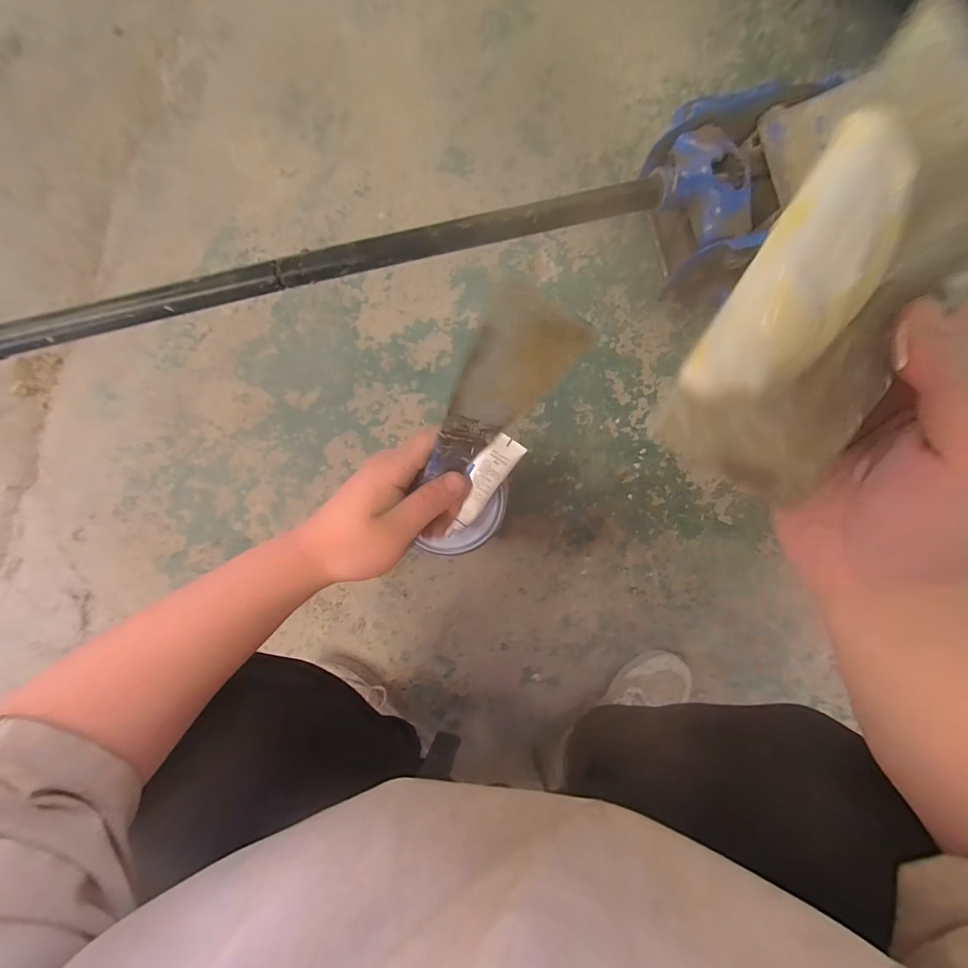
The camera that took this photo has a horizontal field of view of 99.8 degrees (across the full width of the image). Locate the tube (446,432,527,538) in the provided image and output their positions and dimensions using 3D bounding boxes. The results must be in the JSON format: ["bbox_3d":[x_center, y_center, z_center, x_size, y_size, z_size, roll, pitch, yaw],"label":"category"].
[{"bbox_3d":[-0.002,0.003,0.527,0.046,0.013,0.144,30,87,4],"label":"tube"}]

